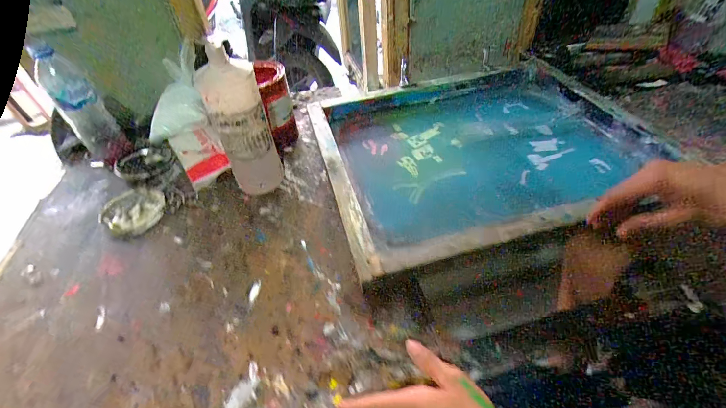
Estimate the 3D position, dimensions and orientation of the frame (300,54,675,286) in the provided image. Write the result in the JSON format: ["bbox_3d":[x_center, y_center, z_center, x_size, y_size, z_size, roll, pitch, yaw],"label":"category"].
[{"bbox_3d":[0.195,-0.101,0.613,0.520,0.057,0.435,-12,48,-6],"label":"frame"}]

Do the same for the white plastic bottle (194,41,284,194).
[{"bbox_3d":[-0.182,-0.110,0.527,0.079,0.230,0.067,-20,48,-15],"label":"white plastic bottle"}]

